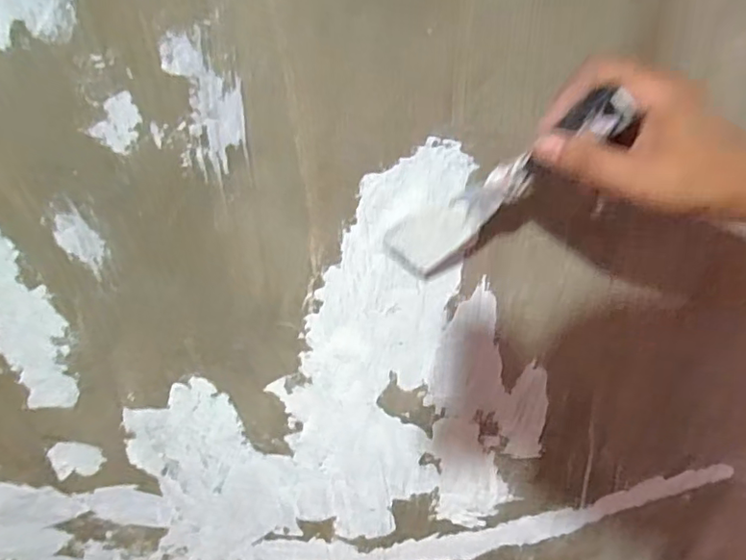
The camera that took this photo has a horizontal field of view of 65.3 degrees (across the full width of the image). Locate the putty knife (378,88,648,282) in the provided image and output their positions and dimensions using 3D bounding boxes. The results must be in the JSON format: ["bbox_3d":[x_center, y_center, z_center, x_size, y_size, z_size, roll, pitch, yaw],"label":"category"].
[{"bbox_3d":[0.083,-0.060,0.412,0.214,0.047,0.016,-36,8,46],"label":"putty knife"}]

